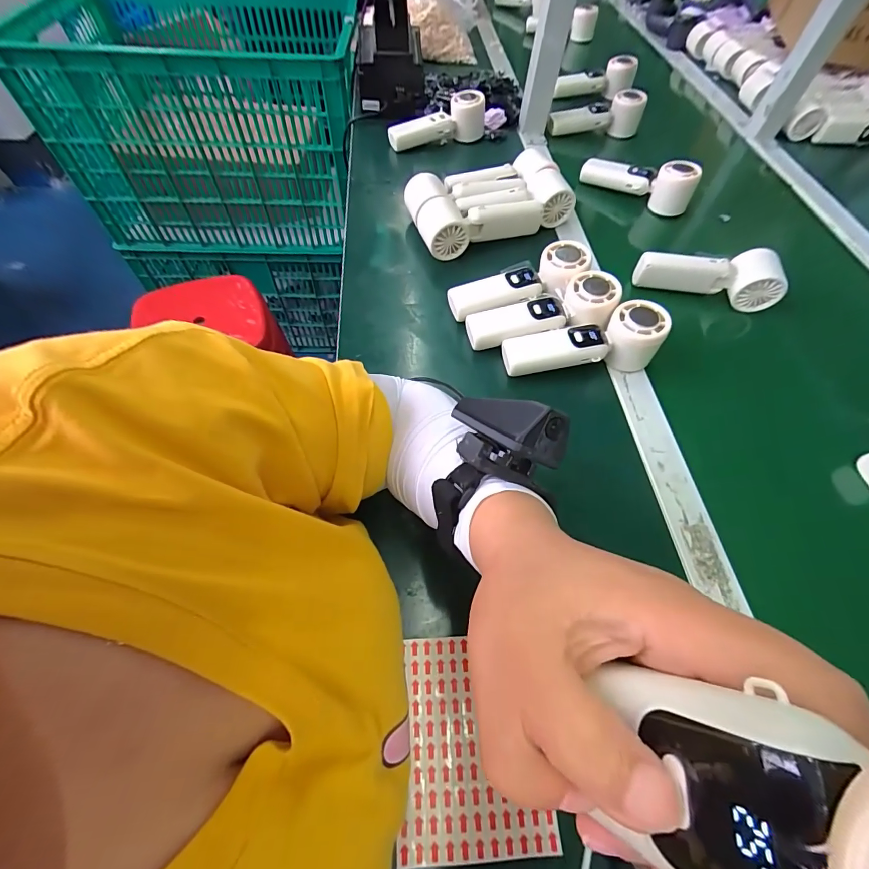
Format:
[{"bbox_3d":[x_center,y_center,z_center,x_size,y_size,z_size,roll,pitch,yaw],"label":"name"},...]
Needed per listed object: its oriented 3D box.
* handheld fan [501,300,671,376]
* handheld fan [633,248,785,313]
[{"bbox_3d":[0.159,-0.094,0.432,0.167,0.055,0.054,-9,59,10],"label":"handheld fan"},{"bbox_3d":[0.340,-0.201,0.498,0.168,0.050,0.053,8,59,2],"label":"handheld fan"}]

